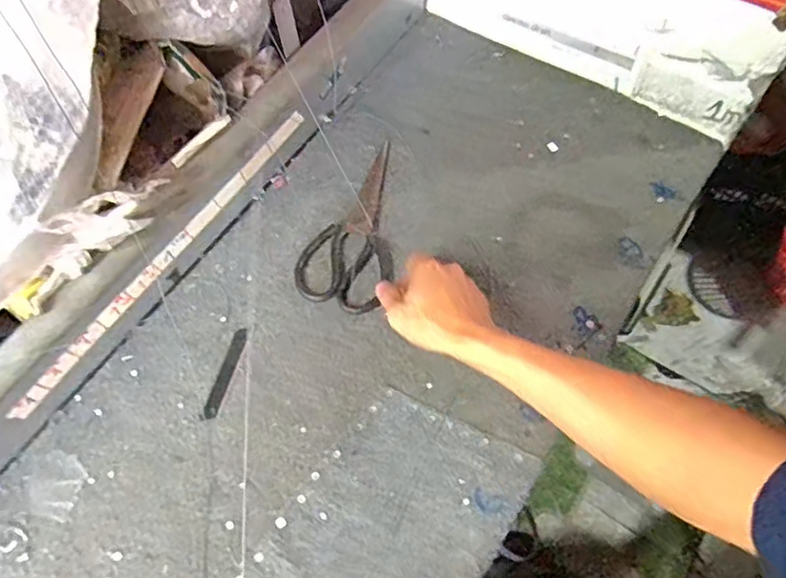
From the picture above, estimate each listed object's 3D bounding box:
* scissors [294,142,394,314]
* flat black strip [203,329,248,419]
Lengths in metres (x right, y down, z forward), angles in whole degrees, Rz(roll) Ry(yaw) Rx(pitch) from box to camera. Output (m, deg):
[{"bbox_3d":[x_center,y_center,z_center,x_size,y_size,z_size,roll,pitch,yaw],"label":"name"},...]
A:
[{"bbox_3d":[-0.032,-0.076,0.670,0.094,0.013,0.210,16,65,11],"label":"scissors"},{"bbox_3d":[-0.167,0.083,0.607,0.014,0.004,0.094,12,65,10],"label":"flat black strip"}]

